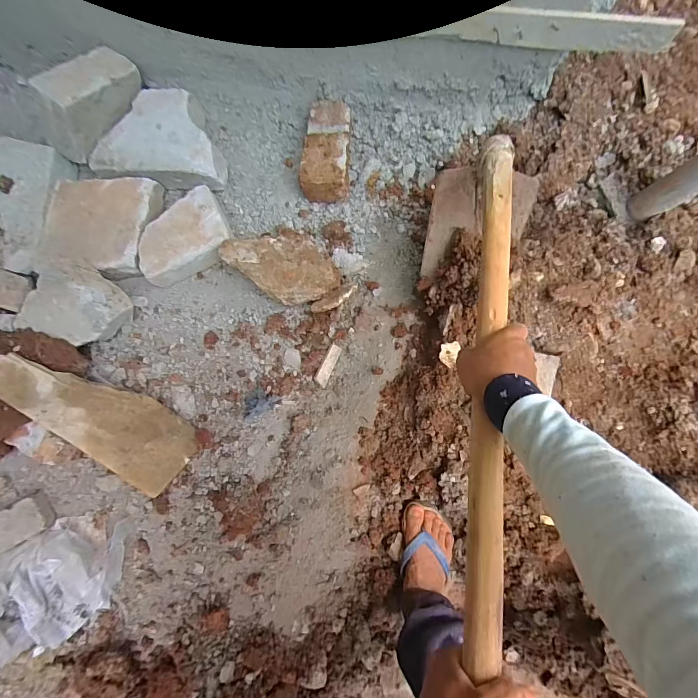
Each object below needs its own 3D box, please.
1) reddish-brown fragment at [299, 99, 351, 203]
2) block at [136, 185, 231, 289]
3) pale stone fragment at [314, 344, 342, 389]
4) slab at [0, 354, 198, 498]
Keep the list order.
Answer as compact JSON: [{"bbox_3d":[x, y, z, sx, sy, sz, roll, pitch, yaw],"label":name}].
[{"bbox_3d":[-0.044,-0.437,0.824,0.101,0.085,0.206,6,85,3],"label":"reddish-brown fragment"},{"bbox_3d":[-0.355,-0.235,0.809,0.197,0.084,0.145,-27,82,-1],"label":"block"},{"bbox_3d":[-0.046,0.035,0.803,0.028,0.006,0.092,24,91,-14],"label":"pale stone fragment"},{"bbox_3d":[-0.501,0.143,0.744,0.377,0.032,0.164,34,87,-16],"label":"slab"}]

